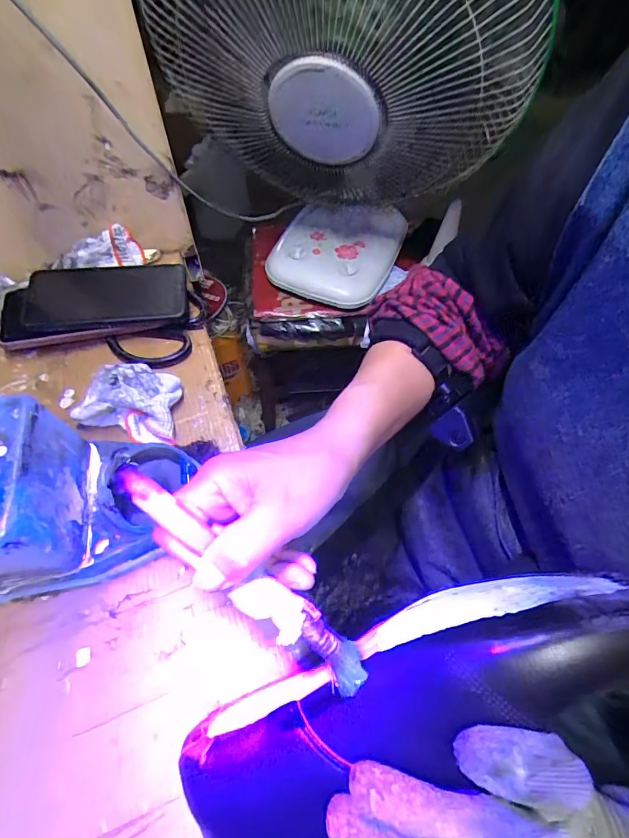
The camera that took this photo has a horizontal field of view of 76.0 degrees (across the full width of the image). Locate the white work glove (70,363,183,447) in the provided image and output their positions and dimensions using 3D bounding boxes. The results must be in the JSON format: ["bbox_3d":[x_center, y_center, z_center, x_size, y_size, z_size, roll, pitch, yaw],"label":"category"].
[{"bbox_3d":[-0.167,-0.019,0.360,0.086,0.033,0.068,5,60,1],"label":"white work glove"}]

